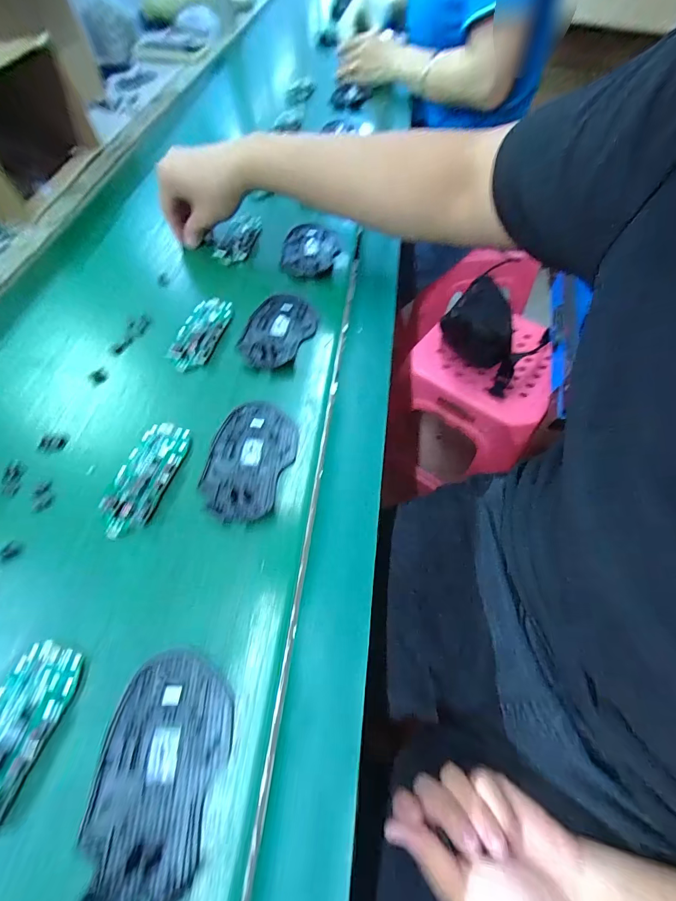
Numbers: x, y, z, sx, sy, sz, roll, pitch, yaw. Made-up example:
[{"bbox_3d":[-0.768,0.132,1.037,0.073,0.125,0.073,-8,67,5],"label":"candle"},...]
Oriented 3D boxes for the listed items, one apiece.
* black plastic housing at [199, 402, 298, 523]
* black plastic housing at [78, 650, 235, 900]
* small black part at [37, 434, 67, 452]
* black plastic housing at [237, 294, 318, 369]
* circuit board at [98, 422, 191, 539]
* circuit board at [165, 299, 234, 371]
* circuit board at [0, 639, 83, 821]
[{"bbox_3d":[-0.077,0.006,0.315,0.070,0.008,0.113,15,61,8],"label":"black plastic housing"},{"bbox_3d":[-0.105,0.185,0.212,0.071,0.007,0.112,6,60,3],"label":"black plastic housing"},{"bbox_3d":[-0.256,-0.007,0.325,0.021,0.004,0.020,-5,61,-4],"label":"small black part"},{"bbox_3d":[-0.065,-0.130,0.392,0.070,0.009,0.106,17,62,9],"label":"black plastic housing"},{"bbox_3d":[-0.163,0.021,0.305,0.047,0.008,0.102,14,61,7],"label":"circuit board"},{"bbox_3d":[-0.148,-0.127,0.390,0.046,0.010,0.100,11,61,6],"label":"circuit board"},{"bbox_3d":[-0.198,0.172,0.216,0.047,0.009,0.100,13,61,6],"label":"circuit board"}]

